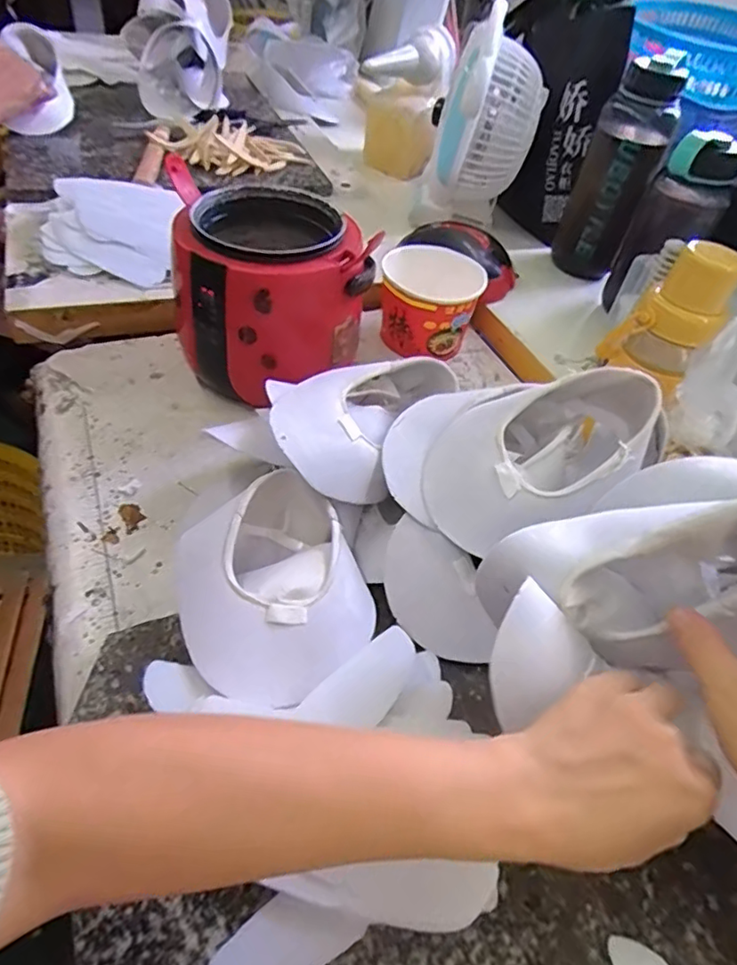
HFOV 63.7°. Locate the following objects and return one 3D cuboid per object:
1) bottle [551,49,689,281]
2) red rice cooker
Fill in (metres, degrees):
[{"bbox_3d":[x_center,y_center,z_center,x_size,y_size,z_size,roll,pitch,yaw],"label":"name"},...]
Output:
[{"bbox_3d":[0.327,-0.406,0.790,0.095,0.247,0.082,21,48,12],"label":"bottle"},{"bbox_3d":[-0.100,-0.199,0.603,0.181,0.153,0.187,-11,49,-16],"label":"red rice cooker"}]

